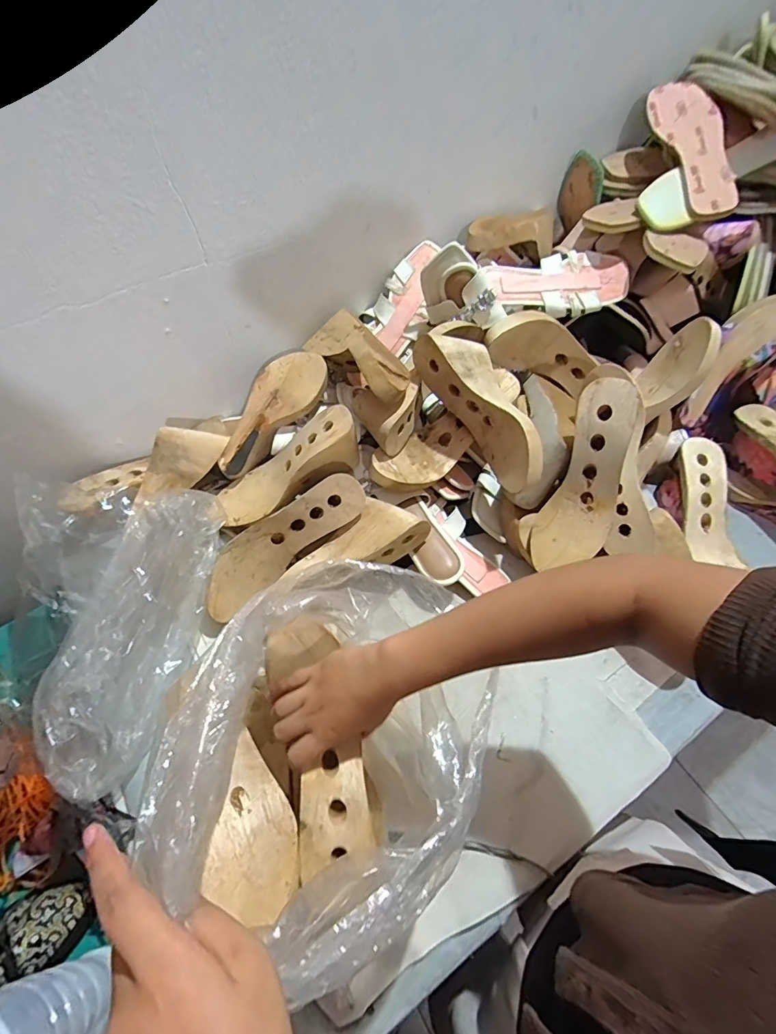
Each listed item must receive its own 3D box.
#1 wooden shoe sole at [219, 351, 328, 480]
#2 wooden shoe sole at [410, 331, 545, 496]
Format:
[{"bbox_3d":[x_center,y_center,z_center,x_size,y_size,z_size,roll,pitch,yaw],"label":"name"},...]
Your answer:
[{"bbox_3d":[-0.159,-0.142,0.619,0.064,0.054,0.203,39,91,22],"label":"wooden shoe sole"},{"bbox_3d":[0.125,-0.135,0.563,0.079,0.080,0.222,-30,79,-17],"label":"wooden shoe sole"}]

